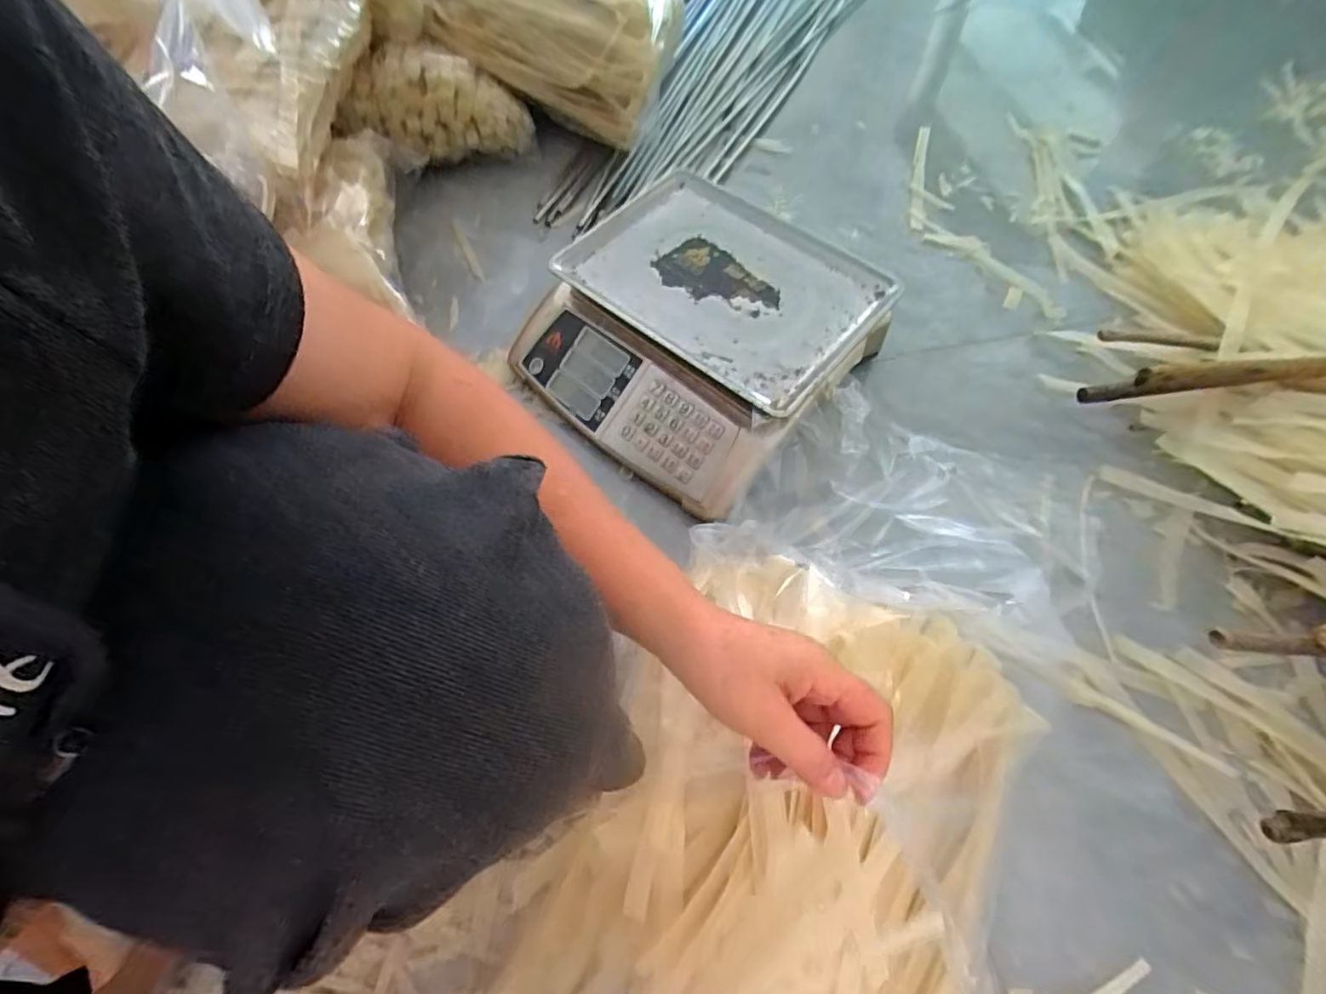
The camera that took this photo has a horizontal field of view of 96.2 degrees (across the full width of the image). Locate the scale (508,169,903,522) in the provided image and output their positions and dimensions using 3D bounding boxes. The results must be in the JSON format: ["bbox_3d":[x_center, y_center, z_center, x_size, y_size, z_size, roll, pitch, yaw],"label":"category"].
[{"bbox_3d":[0.039,-0.193,0.710,0.334,0.122,0.343,38,69,18],"label":"scale"}]

